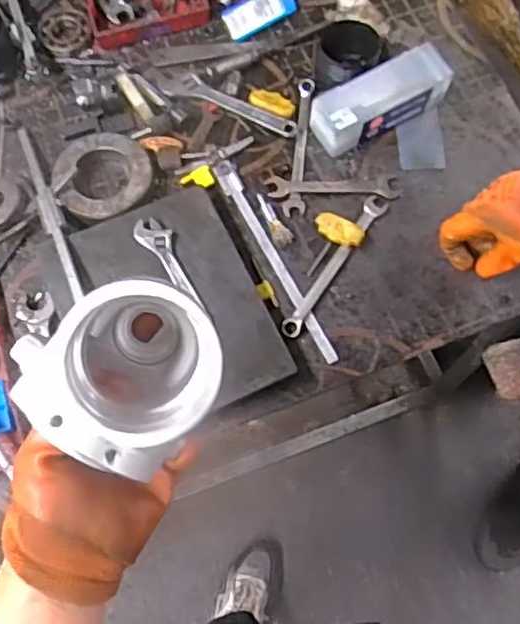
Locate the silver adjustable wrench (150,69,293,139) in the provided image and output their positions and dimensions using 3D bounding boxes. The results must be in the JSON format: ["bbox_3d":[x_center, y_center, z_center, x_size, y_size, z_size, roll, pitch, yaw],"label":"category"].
[{"bbox_3d":[-0.046,-0.265,0.812,0.198,0.012,0.035,22,70,9],"label":"silver adjustable wrench"}]

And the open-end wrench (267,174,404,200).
[{"bbox_3d":[0.086,-0.150,0.774,0.154,0.006,0.034,2,69,1],"label":"open-end wrench"}]

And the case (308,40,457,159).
[{"bbox_3d":[0.144,-0.256,0.785,0.165,0.051,0.070,-26,70,-9],"label":"case"}]

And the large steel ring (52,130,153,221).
[{"bbox_3d":[-0.186,-0.160,0.762,0.120,0.022,0.118,0,68,1],"label":"large steel ring"}]

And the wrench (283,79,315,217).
[{"bbox_3d":[0.050,-0.206,0.798,0.026,0.009,0.199,6,69,3],"label":"wrench"}]

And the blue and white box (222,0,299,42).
[{"bbox_3d":[0.003,-0.397,0.856,0.102,0.020,0.045,-35,72,-12],"label":"blue and white box"}]

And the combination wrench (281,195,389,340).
[{"bbox_3d":[0.085,-0.051,0.728,0.025,0.008,0.197,31,72,12],"label":"combination wrench"}]

